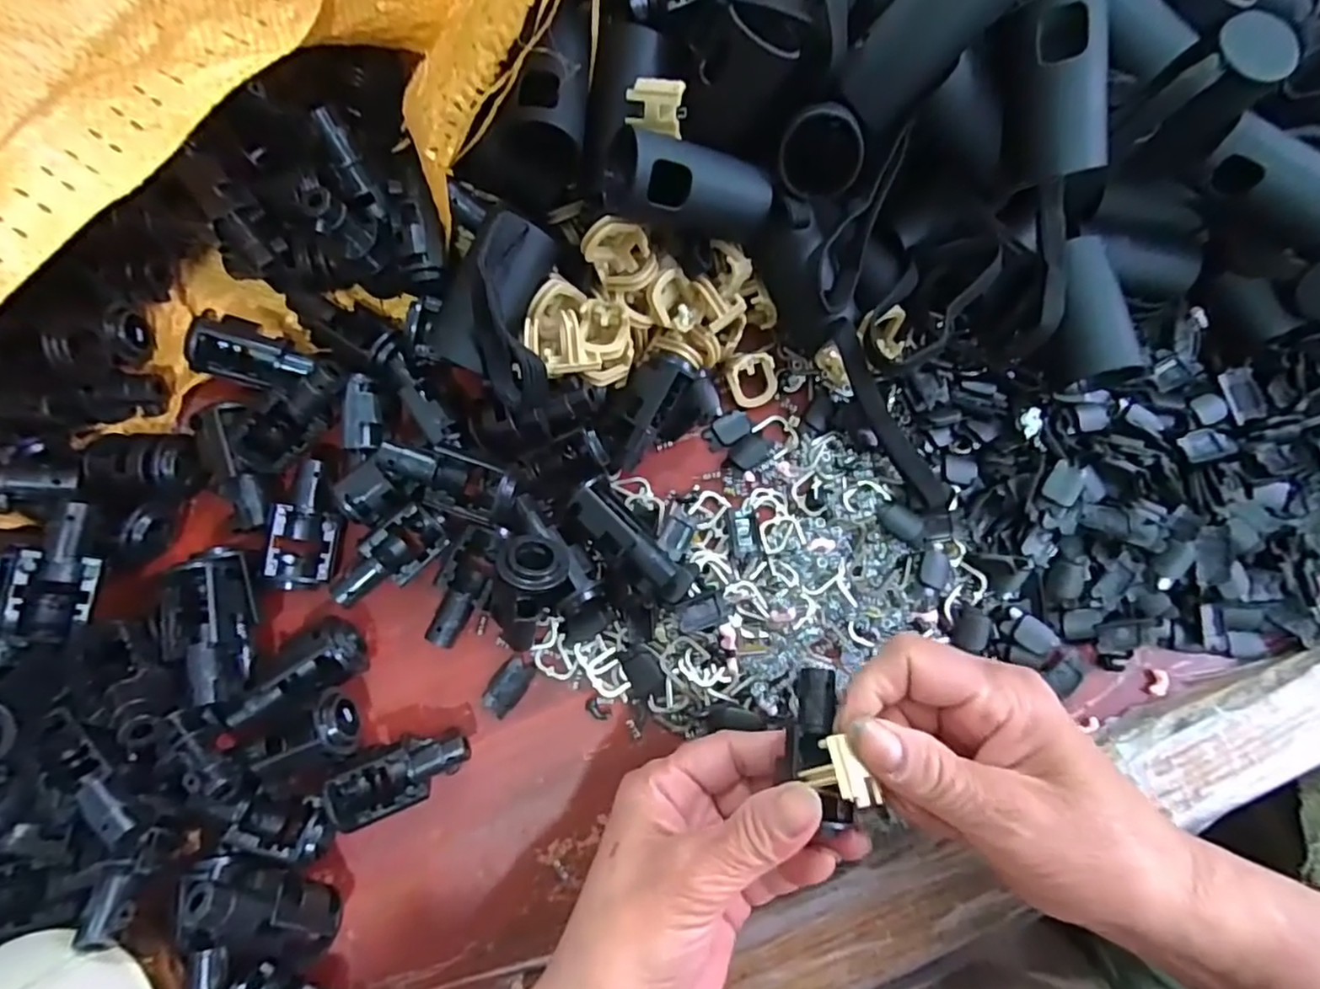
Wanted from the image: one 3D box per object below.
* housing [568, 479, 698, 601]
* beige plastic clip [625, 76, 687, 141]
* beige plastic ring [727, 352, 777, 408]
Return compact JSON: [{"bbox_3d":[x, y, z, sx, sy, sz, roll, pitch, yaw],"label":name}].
[{"bbox_3d":[-0.010,0.020,0.268,0.060,0.023,0.020,45,82,3],"label":"housing"},{"bbox_3d":[-0.001,-0.146,0.240,0.022,0.010,0.016,10,81,-2],"label":"beige plastic clip"},{"bbox_3d":[0.043,-0.053,0.295,0.025,0.007,0.025,-5,121,-8],"label":"beige plastic ring"}]

